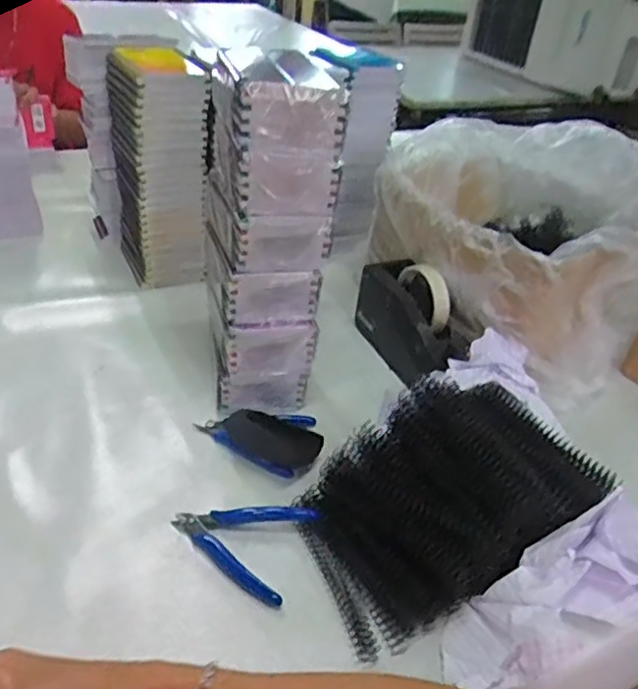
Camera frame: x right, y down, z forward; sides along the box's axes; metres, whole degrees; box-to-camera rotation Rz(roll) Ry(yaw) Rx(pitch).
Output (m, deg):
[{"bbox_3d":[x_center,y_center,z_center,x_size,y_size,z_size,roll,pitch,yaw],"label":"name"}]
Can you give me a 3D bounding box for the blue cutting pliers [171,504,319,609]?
[{"bbox_3d":[-0.072,0.168,0.543,0.118,0.024,0.091,15,36,12],"label":"blue cutting pliers"}]

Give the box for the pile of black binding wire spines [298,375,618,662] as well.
[{"bbox_3d":[0.123,0.131,0.565,0.277,0.099,0.165,-18,42,-30],"label":"pile of black binding wire spines"}]

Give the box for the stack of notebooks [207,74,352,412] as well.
[{"bbox_3d":[-0.050,-0.087,0.610,0.120,0.338,0.097,0,36,-10],"label":"stack of notebooks"}]

